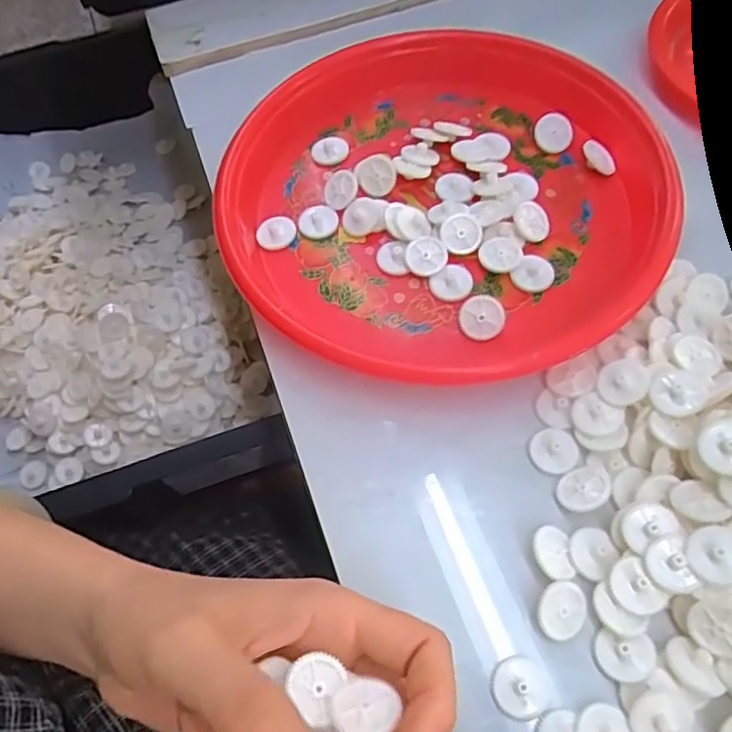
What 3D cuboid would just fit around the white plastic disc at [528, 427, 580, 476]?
[{"bbox_3d":[0.084,0.038,0.274,0.020,0.004,0.021,-2,63,3],"label":"white plastic disc"}]

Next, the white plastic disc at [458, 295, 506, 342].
[{"bbox_3d":[0.057,-0.024,0.301,0.022,0.004,0.022,-4,92,16],"label":"white plastic disc"}]

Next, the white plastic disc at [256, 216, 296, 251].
[{"bbox_3d":[-0.050,-0.075,0.341,0.021,0.004,0.021,-2,63,3],"label":"white plastic disc"}]

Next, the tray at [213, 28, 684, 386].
[{"bbox_3d":[0.046,-0.094,0.329,0.242,0.029,0.221,-37,66,-14],"label":"tray"}]

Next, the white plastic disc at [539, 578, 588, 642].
[{"bbox_3d":[0.077,0.095,0.238,0.021,0.007,0.019,-23,64,-8],"label":"white plastic disc"}]

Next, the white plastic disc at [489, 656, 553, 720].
[{"bbox_3d":[0.059,0.122,0.232,0.021,0.004,0.021,-2,63,3],"label":"white plastic disc"}]

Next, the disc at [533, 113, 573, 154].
[{"bbox_3d":[0.109,-0.136,0.356,0.021,0.004,0.021,1,99,7],"label":"disc"}]

